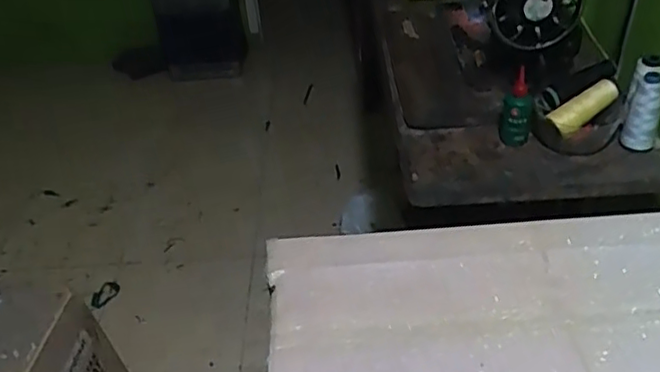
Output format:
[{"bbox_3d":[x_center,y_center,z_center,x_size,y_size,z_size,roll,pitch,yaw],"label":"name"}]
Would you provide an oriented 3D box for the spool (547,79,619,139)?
[{"bbox_3d":[0.370,-0.116,0.921,0.110,0.035,0.032,-35,39,-1],"label":"spool"}]

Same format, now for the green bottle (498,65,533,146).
[{"bbox_3d":[0.276,-0.115,0.943,0.046,0.116,0.041,7,37,17],"label":"green bottle"}]

